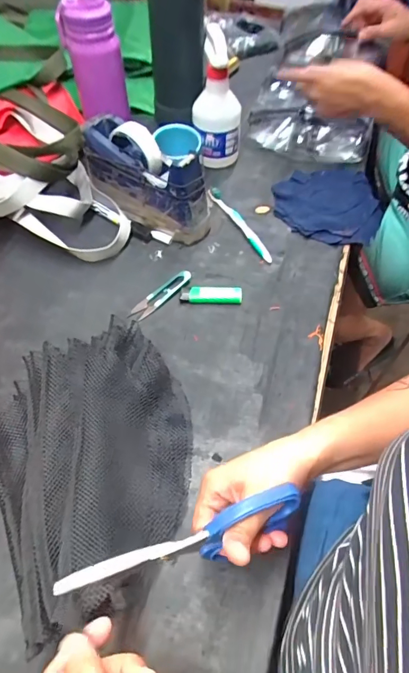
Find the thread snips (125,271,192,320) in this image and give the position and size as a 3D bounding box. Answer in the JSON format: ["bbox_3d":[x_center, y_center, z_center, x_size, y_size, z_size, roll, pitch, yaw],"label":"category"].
[{"bbox_3d":[-0.057,-0.057,0.562,0.027,0.007,0.100,38,63,24],"label":"thread snips"}]

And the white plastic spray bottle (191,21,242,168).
[{"bbox_3d":[0.018,-0.380,0.676,0.076,0.192,0.092,-4,55,-4],"label":"white plastic spray bottle"}]

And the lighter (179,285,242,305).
[{"bbox_3d":[0.009,-0.057,0.561,0.081,0.010,0.025,1,55,1],"label":"lighter"}]

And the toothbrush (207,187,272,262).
[{"bbox_3d":[0.053,-0.173,0.638,0.016,0.022,0.166,-25,59,-17],"label":"toothbrush"}]

